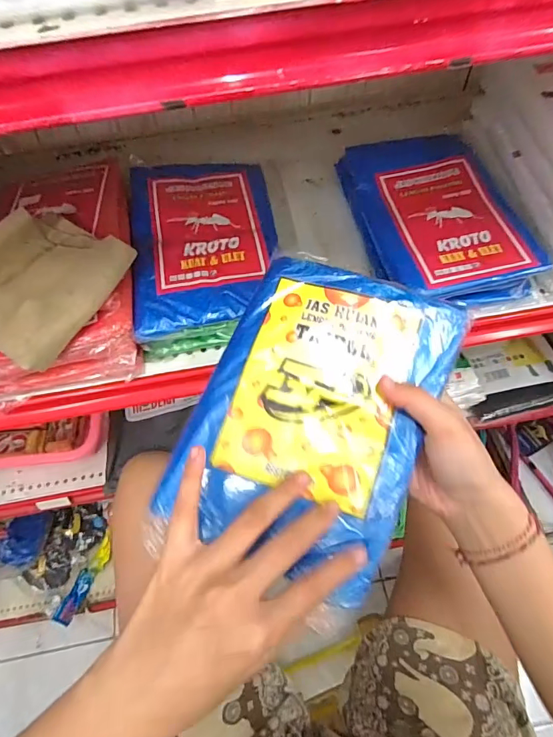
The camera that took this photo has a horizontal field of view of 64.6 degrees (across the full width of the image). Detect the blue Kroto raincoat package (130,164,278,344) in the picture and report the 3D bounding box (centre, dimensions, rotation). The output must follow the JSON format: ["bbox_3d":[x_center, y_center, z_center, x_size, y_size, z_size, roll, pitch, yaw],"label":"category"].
[{"bbox_3d":[-0.065,-0.119,0.393,0.125,0.014,0.200,-9,61,-2],"label":"blue Kroto raincoat package"}]

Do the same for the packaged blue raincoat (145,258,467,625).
[{"bbox_3d":[0.023,0.028,0.289,0.146,0.017,0.208,20,77,11],"label":"packaged blue raincoat"}]

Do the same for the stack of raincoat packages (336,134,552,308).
[{"bbox_3d":[0.149,-0.146,0.417,0.136,0.029,0.204,-12,61,-3],"label":"stack of raincoat packages"}]

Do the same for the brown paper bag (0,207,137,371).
[{"bbox_3d":[-0.183,-0.069,0.335,0.102,0.035,0.119,28,66,17],"label":"brown paper bag"}]

